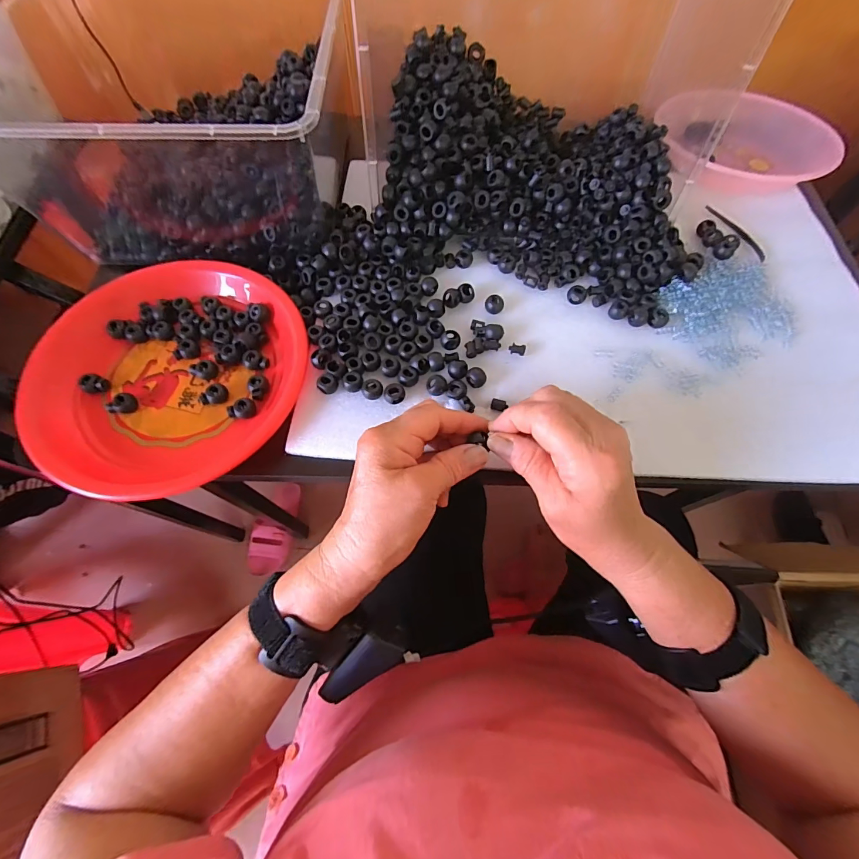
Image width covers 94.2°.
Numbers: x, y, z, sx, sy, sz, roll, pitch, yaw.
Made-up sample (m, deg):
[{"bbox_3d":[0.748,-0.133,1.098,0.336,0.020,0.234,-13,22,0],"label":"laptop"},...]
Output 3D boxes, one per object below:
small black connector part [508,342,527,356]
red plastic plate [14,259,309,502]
[{"bbox_3d":[0.079,-0.072,0.359,0.014,0.005,0.010,13,67,5],"label":"small black connector part"},{"bbox_3d":[-0.226,-0.056,0.349,0.226,0.039,0.224,0,66,0],"label":"red plastic plate"}]

